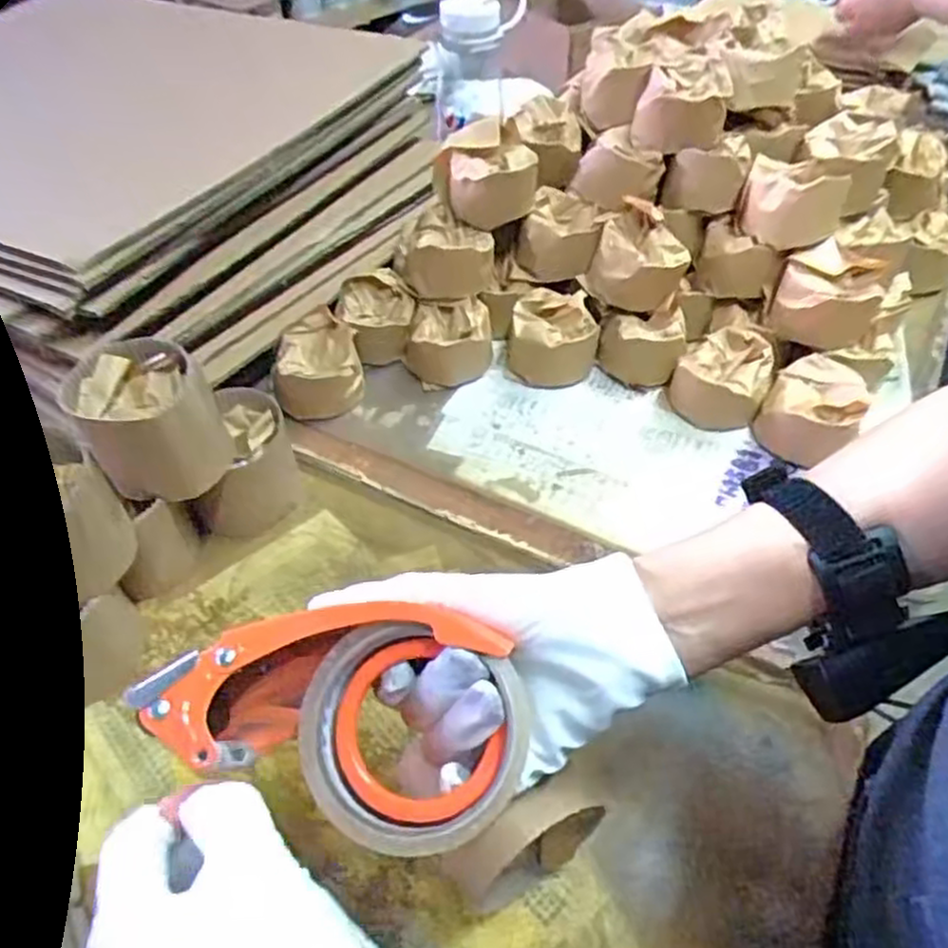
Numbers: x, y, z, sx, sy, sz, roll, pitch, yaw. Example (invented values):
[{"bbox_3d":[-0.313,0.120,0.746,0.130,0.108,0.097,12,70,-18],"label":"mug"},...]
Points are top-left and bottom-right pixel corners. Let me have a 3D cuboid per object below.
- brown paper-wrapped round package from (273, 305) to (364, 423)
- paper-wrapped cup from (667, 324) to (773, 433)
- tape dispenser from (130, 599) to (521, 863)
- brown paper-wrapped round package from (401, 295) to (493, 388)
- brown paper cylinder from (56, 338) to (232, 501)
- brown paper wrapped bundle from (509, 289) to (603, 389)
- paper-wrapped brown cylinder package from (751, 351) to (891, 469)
[{"bbox_3d":[-0.135,-0.092,0.636,0.070,0.063,0.068,0,48,0],"label":"brown paper-wrapped round package"},{"bbox_3d":[0.206,-0.080,0.623,0.076,0.053,0.082,17,50,15],"label":"paper-wrapped cup"},{"bbox_3d":[-0.058,0.098,0.324,0.155,0.072,0.093,19,73,0],"label":"tape dispenser"},{"bbox_3d":[-0.023,-0.118,0.658,0.076,0.058,0.064,-2,48,-1],"label":"brown paper-wrapped round package"},{"bbox_3d":[-0.209,-0.035,0.479,0.079,0.075,0.081,0,48,0],"label":"brown paper cylinder"},{"bbox_3d":[0.070,-0.120,0.661,0.079,0.055,0.079,2,48,3],"label":"brown paper wrapped bundle"},{"bbox_3d":[0.271,-0.054,0.591,0.073,0.063,0.076,33,56,26],"label":"paper-wrapped brown cylinder package"}]

